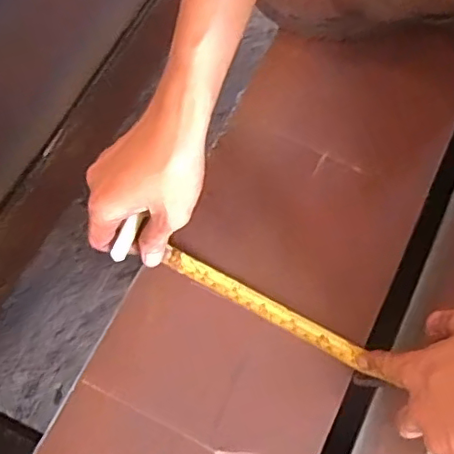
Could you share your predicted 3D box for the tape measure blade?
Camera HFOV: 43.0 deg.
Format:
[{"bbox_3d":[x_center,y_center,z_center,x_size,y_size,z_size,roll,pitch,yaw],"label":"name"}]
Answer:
[{"bbox_3d":[0.027,0.061,0.449,0.163,0.005,0.017,28,80,8],"label":"tape measure blade"}]

